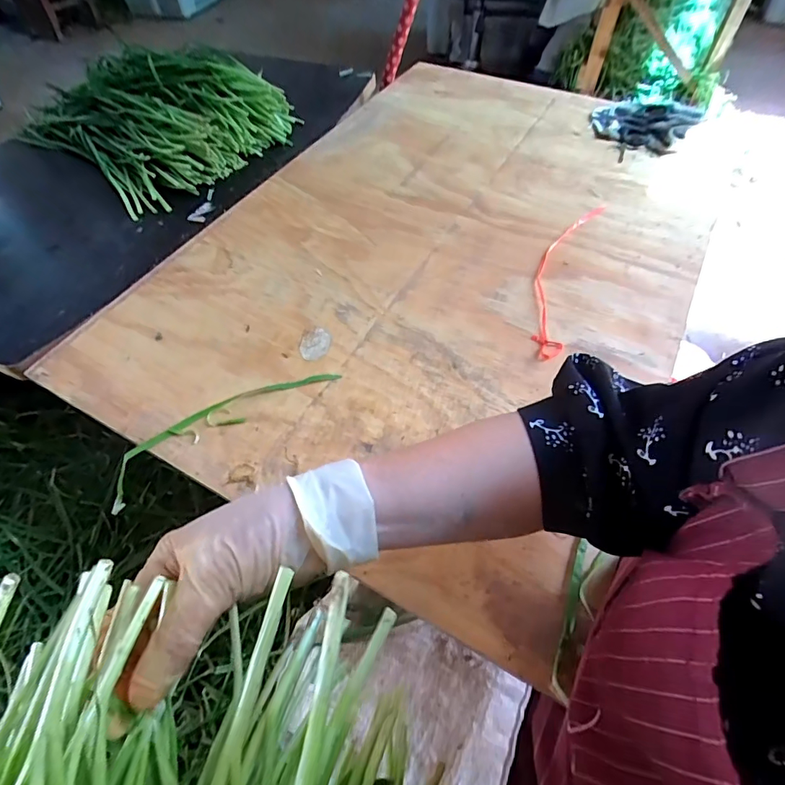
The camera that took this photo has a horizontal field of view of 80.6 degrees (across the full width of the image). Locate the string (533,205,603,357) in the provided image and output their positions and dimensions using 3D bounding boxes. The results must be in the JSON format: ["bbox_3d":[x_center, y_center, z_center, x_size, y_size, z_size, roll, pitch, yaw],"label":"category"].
[{"bbox_3d":[0.210,-0.157,0.570,0.052,0.006,0.309,19,57,15],"label":"string"}]

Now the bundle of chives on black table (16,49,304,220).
[{"bbox_3d":[-0.421,-0.498,0.787,0.434,0.090,0.325,34,62,23],"label":"bundle of chives on black table"}]

